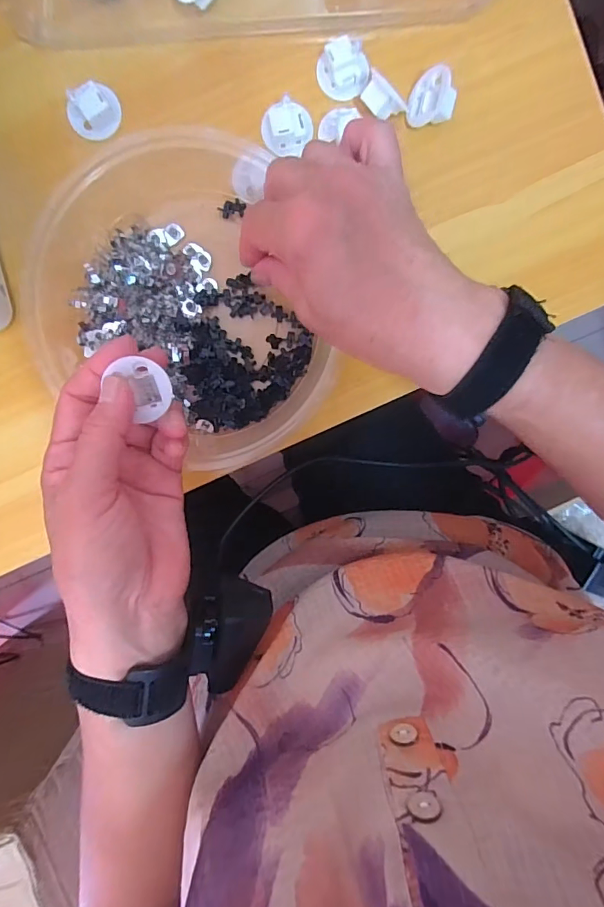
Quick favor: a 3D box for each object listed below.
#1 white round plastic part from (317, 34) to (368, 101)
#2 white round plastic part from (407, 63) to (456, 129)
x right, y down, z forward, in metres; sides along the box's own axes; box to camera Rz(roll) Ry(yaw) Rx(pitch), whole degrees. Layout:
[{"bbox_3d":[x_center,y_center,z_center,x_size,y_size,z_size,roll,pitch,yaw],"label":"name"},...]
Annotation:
[{"bbox_3d":[0.025,-0.241,0.287,0.027,0.016,0.030,-33,97,2],"label":"white round plastic part"},{"bbox_3d":[0.082,-0.224,0.287,0.029,0.010,0.029,14,111,40],"label":"white round plastic part"}]

